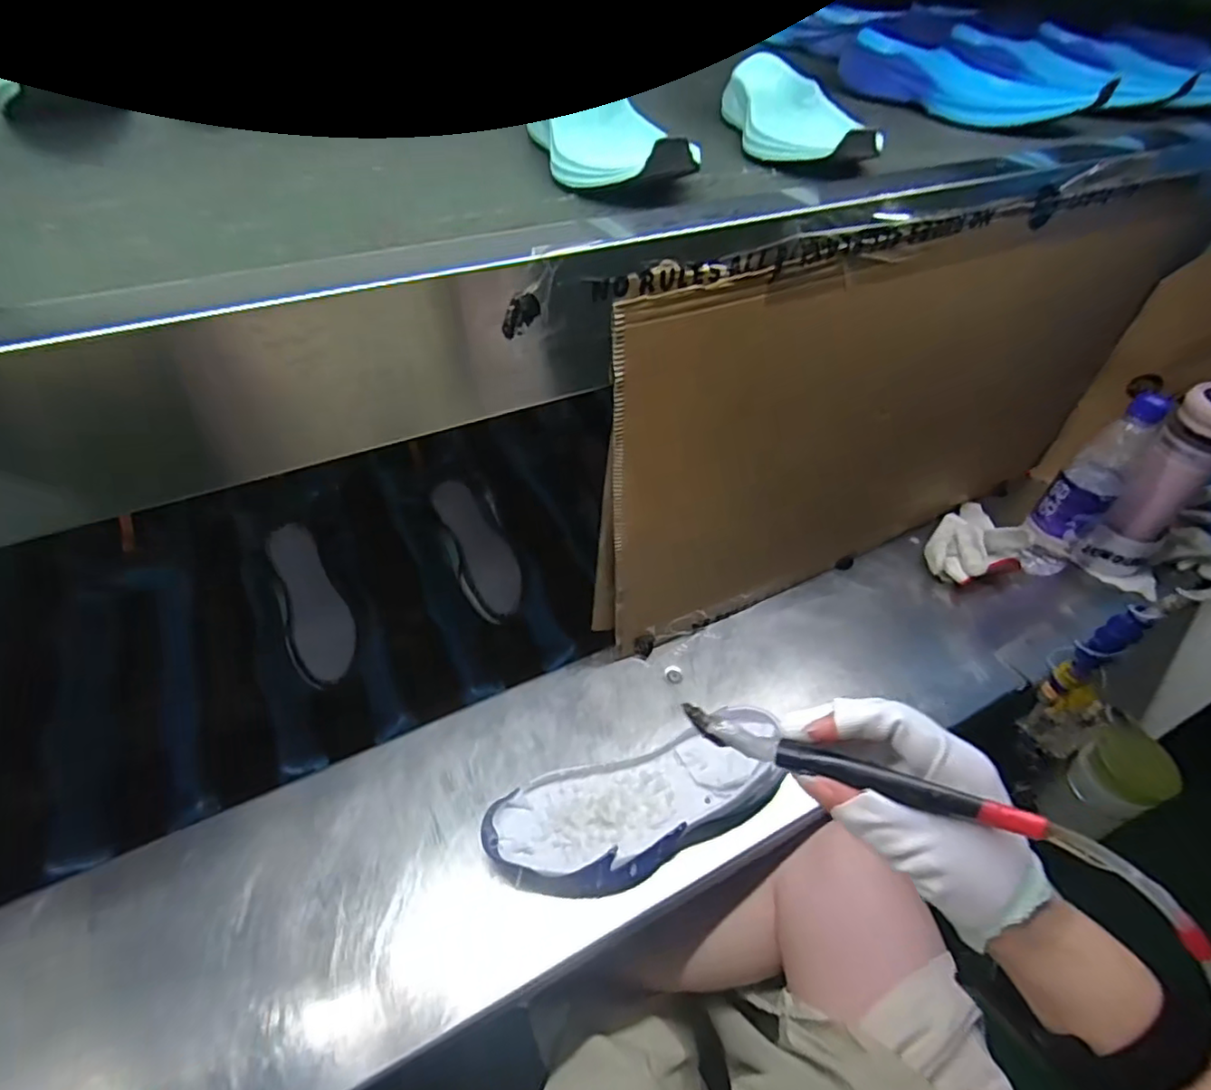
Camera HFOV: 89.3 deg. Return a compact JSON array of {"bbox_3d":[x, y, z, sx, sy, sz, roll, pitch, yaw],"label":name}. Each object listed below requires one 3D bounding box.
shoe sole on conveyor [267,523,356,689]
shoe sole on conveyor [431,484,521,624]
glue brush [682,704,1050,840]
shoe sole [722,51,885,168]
[{"bbox_3d":[-0.335,0.067,0.700,0.069,0.026,0.187,-18,76,-22],"label":"shoe sole on conveyor"},{"bbox_3d":[-0.155,0.005,0.755,0.072,0.023,0.180,-20,79,-24],"label":"shoe sole on conveyor"},{"bbox_3d":[0.119,0.112,0.307,0.165,0.020,0.013,10,42,27],"label":"glue brush"},{"bbox_3d":[0.145,-0.347,0.498,0.083,0.051,0.194,-2,44,-7],"label":"shoe sole"}]

